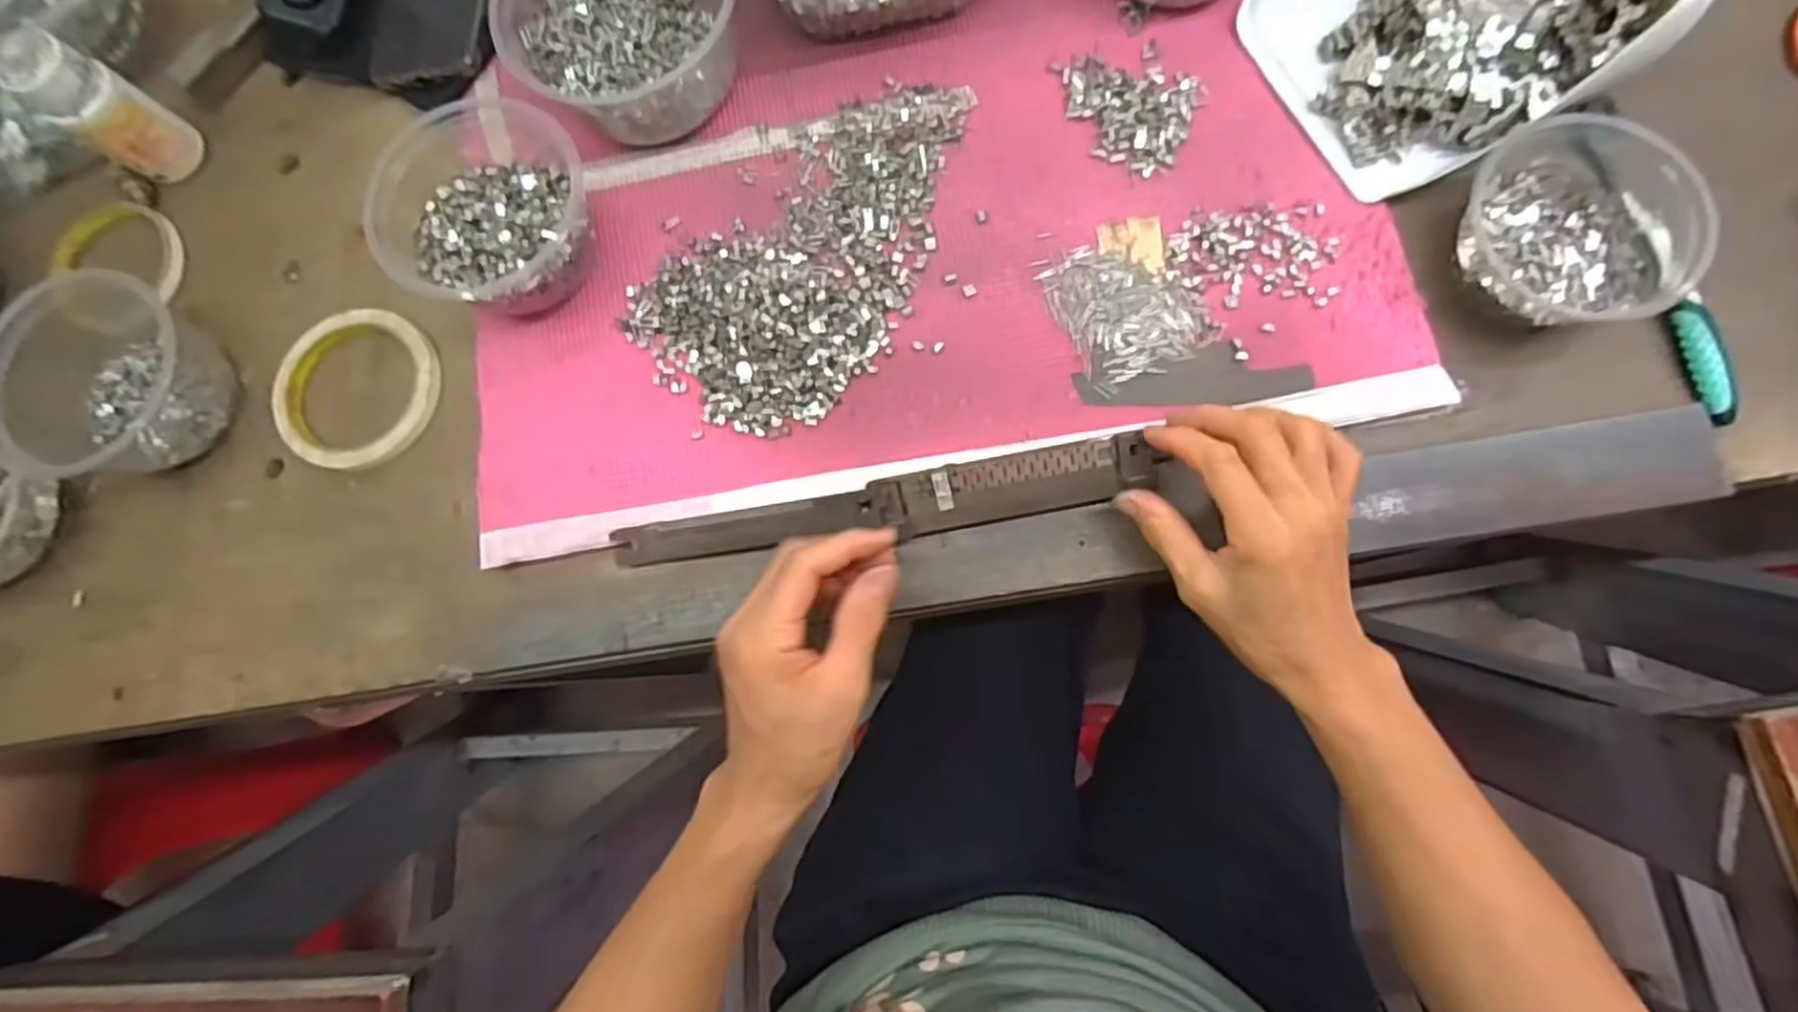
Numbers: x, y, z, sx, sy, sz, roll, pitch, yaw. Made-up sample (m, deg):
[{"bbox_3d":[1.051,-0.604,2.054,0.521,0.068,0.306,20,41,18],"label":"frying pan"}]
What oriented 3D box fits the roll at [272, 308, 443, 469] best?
[{"bbox_3d":[-0.324,-0.071,0.452,0.105,0.011,0.095,34,83,10],"label":"roll"}]

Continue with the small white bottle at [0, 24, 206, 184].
[{"bbox_3d":[-0.483,-0.240,0.464,0.046,0.084,0.044,31,83,9],"label":"small white bottle"}]

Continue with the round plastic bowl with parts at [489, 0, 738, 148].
[{"bbox_3d":[-0.159,-0.282,0.438,0.128,0.061,0.130,-1,78,4],"label":"round plastic bowl with parts"}]

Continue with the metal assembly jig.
[{"bbox_3d":[-0.010,0.002,0.401,0.285,0.024,0.032,-9,82,3],"label":"metal assembly jig"}]

